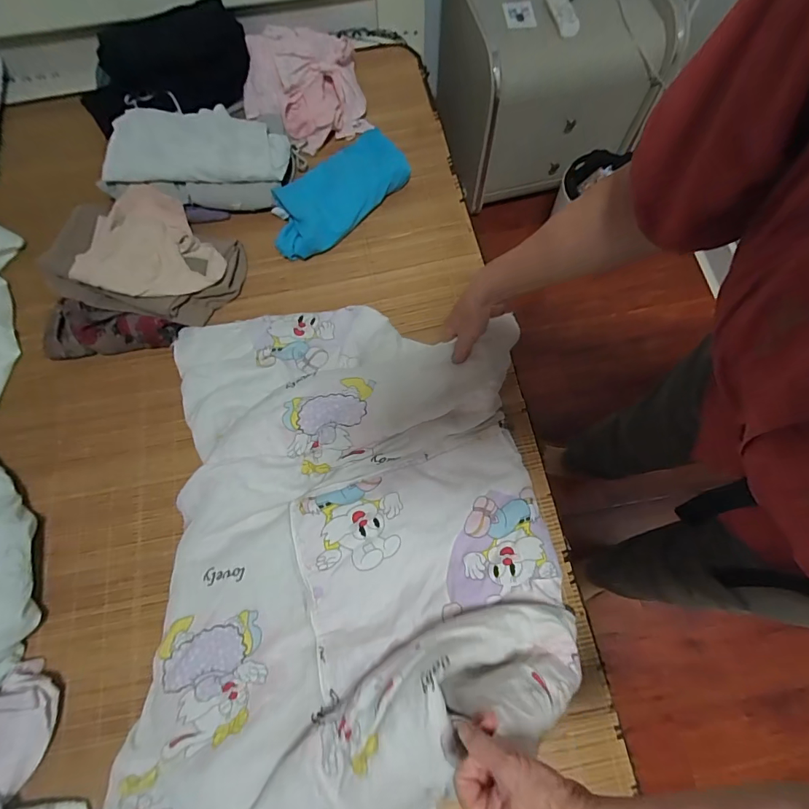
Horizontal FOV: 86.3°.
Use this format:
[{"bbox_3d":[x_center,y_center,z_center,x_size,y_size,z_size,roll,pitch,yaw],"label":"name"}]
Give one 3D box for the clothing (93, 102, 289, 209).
[{"bbox_3d":[-0.426,-0.538,0.884,0.358,0.128,0.229,-2,70,1],"label":"clothing"}]

